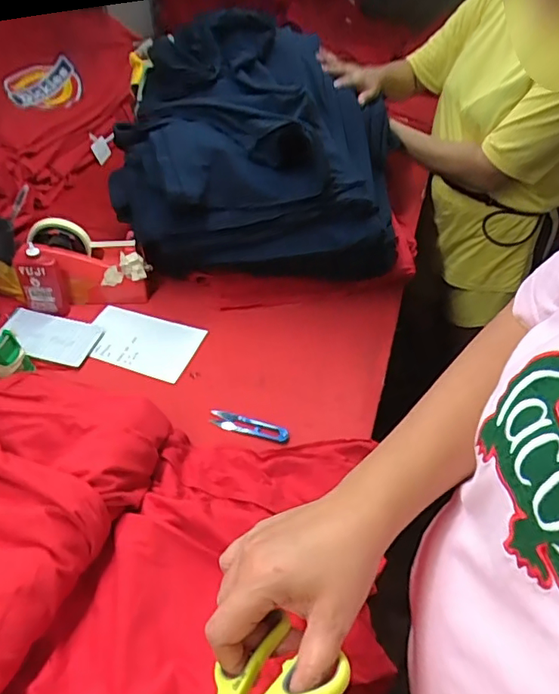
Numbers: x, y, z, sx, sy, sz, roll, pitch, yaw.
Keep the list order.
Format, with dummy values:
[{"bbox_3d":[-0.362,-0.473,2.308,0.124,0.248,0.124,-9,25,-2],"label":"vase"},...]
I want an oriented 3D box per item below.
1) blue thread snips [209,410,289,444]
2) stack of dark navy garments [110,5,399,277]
[{"bbox_3d":[-0.039,0.101,0.677,0.107,0.013,0.028,14,45,13],"label":"blue thread snips"},{"bbox_3d":[-0.020,-0.320,0.869,0.414,0.233,0.428,4,44,3],"label":"stack of dark navy garments"}]

